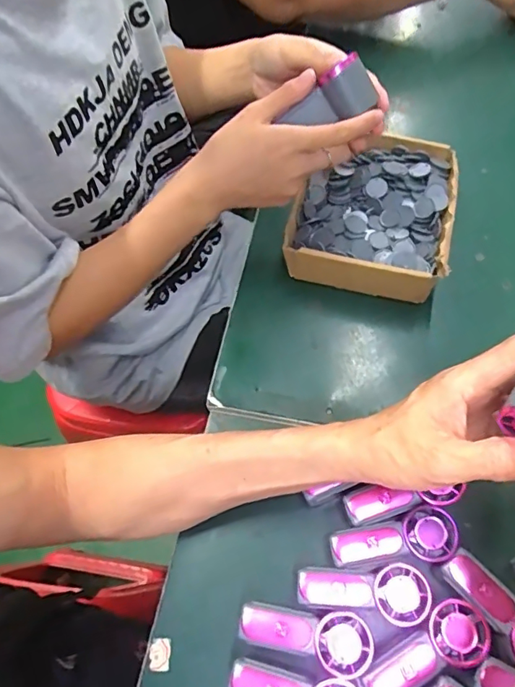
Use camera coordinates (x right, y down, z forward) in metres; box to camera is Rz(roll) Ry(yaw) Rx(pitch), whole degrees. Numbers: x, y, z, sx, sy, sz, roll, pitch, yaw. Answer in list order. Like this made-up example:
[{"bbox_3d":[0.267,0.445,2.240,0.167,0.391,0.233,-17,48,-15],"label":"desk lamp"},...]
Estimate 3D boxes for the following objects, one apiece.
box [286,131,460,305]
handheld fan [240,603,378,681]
[{"bbox_3d":[0.118,-0.130,0.512,0.154,0.066,0.175,14,67,13],"label":"box"},{"bbox_3d":[0.033,0.205,0.345,0.090,0.018,0.037,9,65,8],"label":"handheld fan"}]

